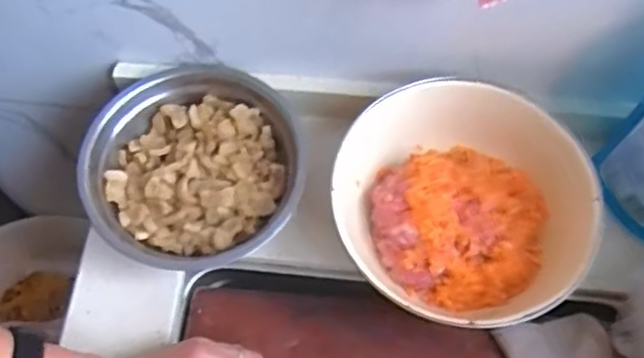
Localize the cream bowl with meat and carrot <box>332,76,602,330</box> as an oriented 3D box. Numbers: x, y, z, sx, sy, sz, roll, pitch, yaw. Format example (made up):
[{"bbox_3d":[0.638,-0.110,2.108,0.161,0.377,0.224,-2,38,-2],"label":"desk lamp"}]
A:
[{"bbox_3d":[0.111,0.022,0.526,0.190,0.099,0.172,15,65,6],"label":"cream bowl with meat and carrot"}]

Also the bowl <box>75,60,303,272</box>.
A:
[{"bbox_3d":[-0.106,-0.008,0.546,0.180,0.061,0.178,0,64,-1],"label":"bowl"}]

